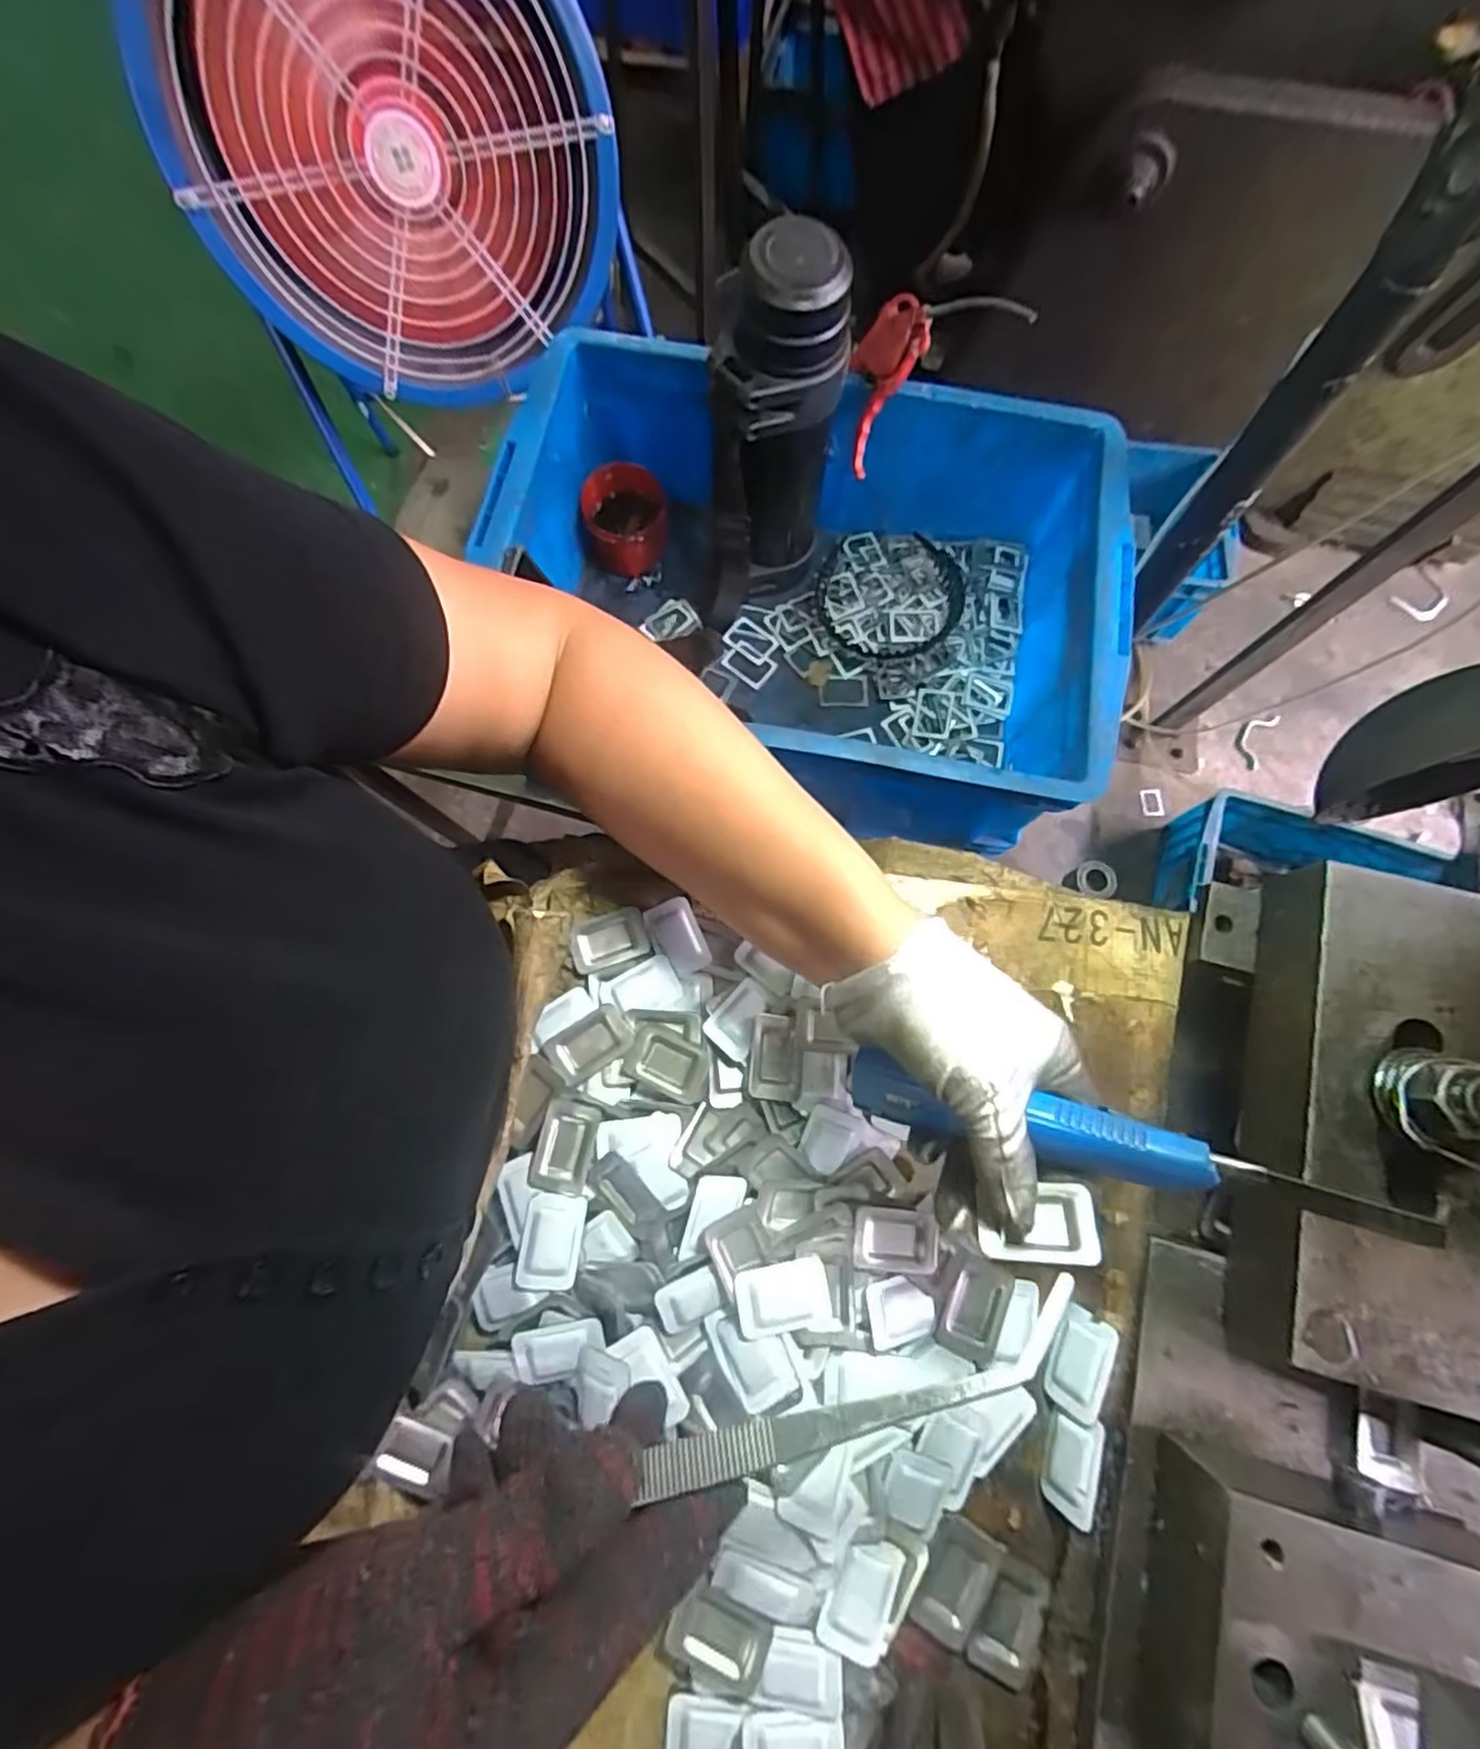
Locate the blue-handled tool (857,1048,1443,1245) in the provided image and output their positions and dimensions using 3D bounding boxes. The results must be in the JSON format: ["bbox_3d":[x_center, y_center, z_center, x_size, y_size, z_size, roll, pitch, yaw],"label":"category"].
[{"bbox_3d":[0.134,0.099,0.250,0.189,0.030,0.023,8,76,19],"label":"blue-handled tool"}]

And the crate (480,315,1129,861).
[{"bbox_3d":[0.057,-0.236,0.611,0.491,0.171,0.337,11,76,4],"label":"crate"}]

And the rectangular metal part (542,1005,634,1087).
[{"bbox_3d":[-0.075,0.085,0.338,0.041,0.006,0.026,-31,78,-7],"label":"rectangular metal part"}]

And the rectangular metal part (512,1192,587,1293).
[{"bbox_3d":[-0.088,0.169,0.311,0.027,0.004,0.041,7,76,3],"label":"rectangular metal part"}]

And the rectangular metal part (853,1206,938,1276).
[{"bbox_3d":[0.071,0.168,0.310,0.038,0.007,0.026,6,76,2],"label":"rectangular metal part"}]

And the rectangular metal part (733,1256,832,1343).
[{"bbox_3d":[0.018,0.187,0.300,0.041,0.009,0.027,-9,76,-1],"label":"rectangular metal part"}]

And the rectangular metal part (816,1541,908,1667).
[{"bbox_3d":[0.051,0.297,0.279,0.027,0.007,0.039,26,78,7],"label":"rectangular metal part"}]

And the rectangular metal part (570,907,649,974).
[{"bbox_3d":[-0.069,0.035,0.356,0.039,0.009,0.025,-20,76,-4],"label":"rectangular metal part"}]

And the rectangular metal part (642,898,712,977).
[{"bbox_3d":[-0.033,0.033,0.356,0.026,0.004,0.038,-25,77,-5],"label":"rectangular metal part"}]

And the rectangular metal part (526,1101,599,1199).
[{"bbox_3d":[-0.083,0.130,0.323,0.026,0.004,0.041,12,76,4],"label":"rectangular metal part"}]

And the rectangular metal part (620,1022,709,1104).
[{"bbox_3d":[-0.036,0.093,0.334,0.040,0.006,0.028,19,77,6],"label":"rectangular metal part"}]

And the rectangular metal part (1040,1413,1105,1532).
[{"bbox_3d":[0.140,0.250,0.289,0.007,0.024,0.037,26,73,-34],"label":"rectangular metal part"}]

